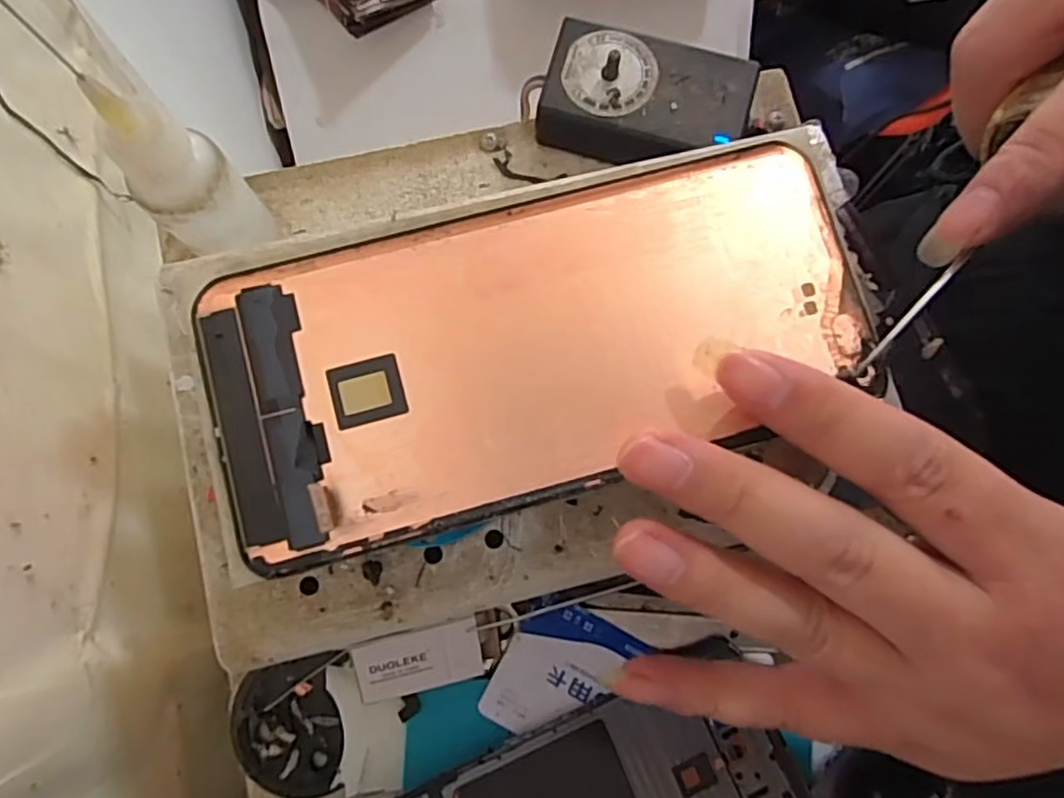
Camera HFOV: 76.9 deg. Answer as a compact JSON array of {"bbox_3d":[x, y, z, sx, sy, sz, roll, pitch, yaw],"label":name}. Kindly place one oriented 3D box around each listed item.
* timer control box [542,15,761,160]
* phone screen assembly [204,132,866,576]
[{"bbox_3d":[0.050,-0.133,0.301,0.087,0.028,0.047,14,79,2],"label":"timer control box"},{"bbox_3d":[0.002,-0.016,0.167,0.161,0.005,0.073,-19,80,-5],"label":"phone screen assembly"}]

